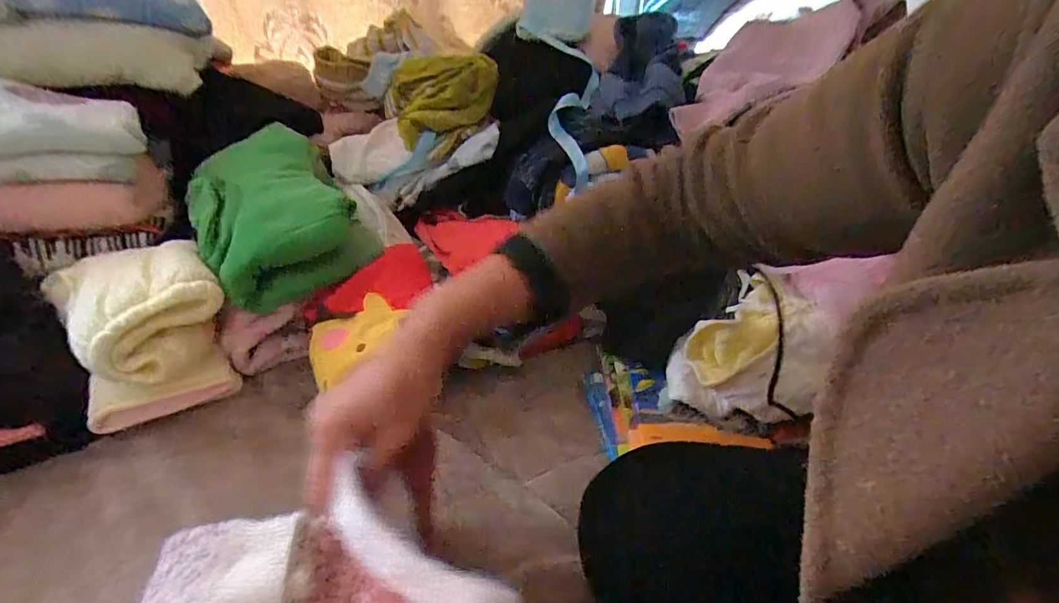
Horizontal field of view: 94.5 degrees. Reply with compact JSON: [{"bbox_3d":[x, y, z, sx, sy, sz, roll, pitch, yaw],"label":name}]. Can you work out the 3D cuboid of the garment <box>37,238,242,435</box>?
[{"bbox_3d":[-0.388,0.023,0.497,0.139,0.123,0.171,-22,42,-30],"label":"garment"}]

